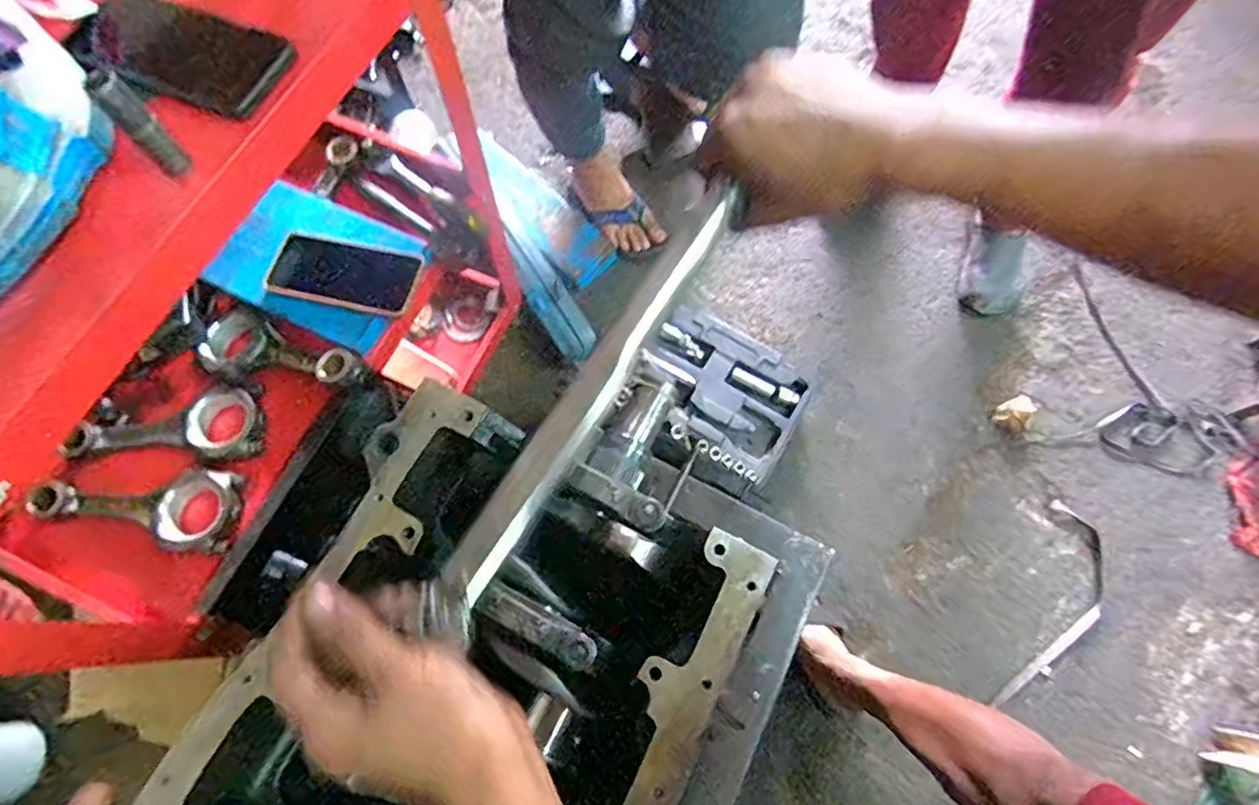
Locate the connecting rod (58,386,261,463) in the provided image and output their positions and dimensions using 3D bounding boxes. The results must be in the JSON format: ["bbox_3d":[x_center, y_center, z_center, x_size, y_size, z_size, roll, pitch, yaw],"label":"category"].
[{"bbox_3d":[-0.511,0.038,0.699,0.205,0.028,0.086,-12,71,-5],"label":"connecting rod"}]

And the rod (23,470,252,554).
[{"bbox_3d":[-0.520,0.107,0.665,0.206,0.027,0.084,4,71,1],"label":"rod"}]

